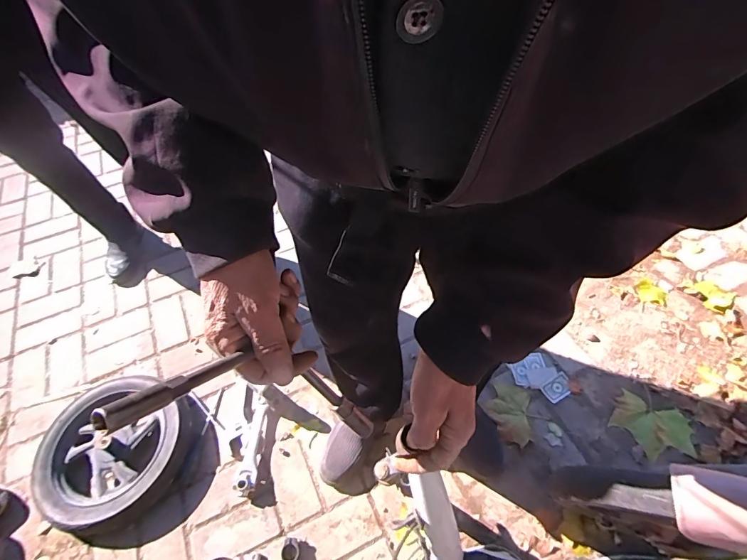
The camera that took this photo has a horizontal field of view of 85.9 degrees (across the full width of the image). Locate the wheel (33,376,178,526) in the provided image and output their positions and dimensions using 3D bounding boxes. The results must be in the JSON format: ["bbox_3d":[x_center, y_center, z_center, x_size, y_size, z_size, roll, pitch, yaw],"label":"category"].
[{"bbox_3d":[-0.660,0.416,1.008,0.338,0.075,0.315,-1,53,2],"label":"wheel"}]

